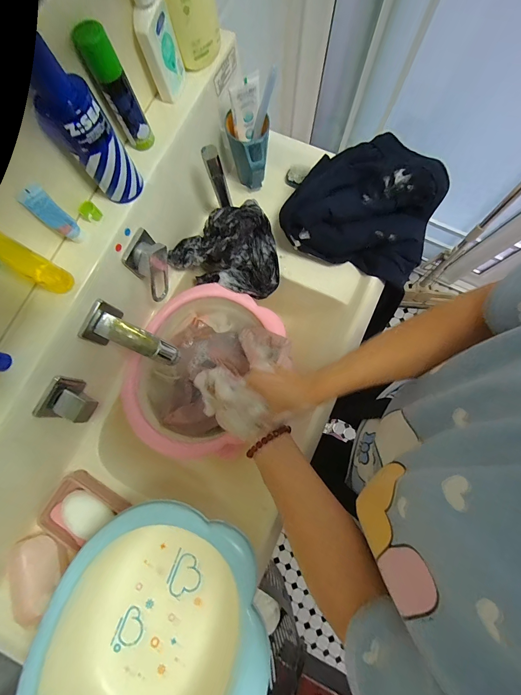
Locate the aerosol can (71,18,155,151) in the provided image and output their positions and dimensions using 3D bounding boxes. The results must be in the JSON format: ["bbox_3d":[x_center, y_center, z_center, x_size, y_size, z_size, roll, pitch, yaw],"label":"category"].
[{"bbox_3d":[-0.170,-0.304,0.358,0.032,0.123,0.034,0,79,0],"label":"aerosol can"}]

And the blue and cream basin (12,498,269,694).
[{"bbox_3d":[-0.130,0.380,0.401,0.273,0.131,0.310,23,80,5],"label":"blue and cream basin"}]

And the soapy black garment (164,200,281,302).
[{"bbox_3d":[-0.055,-0.177,0.535,0.191,0.106,0.124,13,80,3],"label":"soapy black garment"}]

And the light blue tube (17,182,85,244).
[{"bbox_3d":[-0.246,-0.155,0.356,0.017,0.084,0.026,44,83,8],"label":"light blue tube"}]

